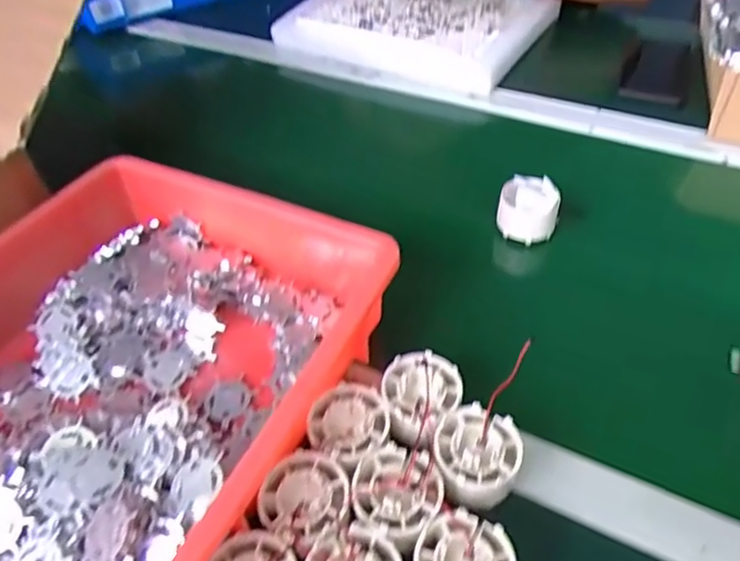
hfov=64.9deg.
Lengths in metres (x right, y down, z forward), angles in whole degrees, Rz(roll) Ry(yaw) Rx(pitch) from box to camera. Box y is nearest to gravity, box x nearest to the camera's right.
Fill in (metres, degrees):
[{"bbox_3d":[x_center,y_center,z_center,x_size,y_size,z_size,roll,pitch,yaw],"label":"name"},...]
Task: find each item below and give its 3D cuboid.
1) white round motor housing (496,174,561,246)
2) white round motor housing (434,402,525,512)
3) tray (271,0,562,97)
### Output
[{"bbox_3d":[0.145,-0.067,0.530,0.051,0.036,0.056,10,48,14],"label":"white round motor housing"},{"bbox_3d":[0.066,0.111,0.359,0.051,0.035,0.057,0,46,4],"label":"white round motor housing"},{"bbox_3d":[0.064,-0.372,0.828,0.323,0.038,0.267,20,50,21],"label":"tray"}]

